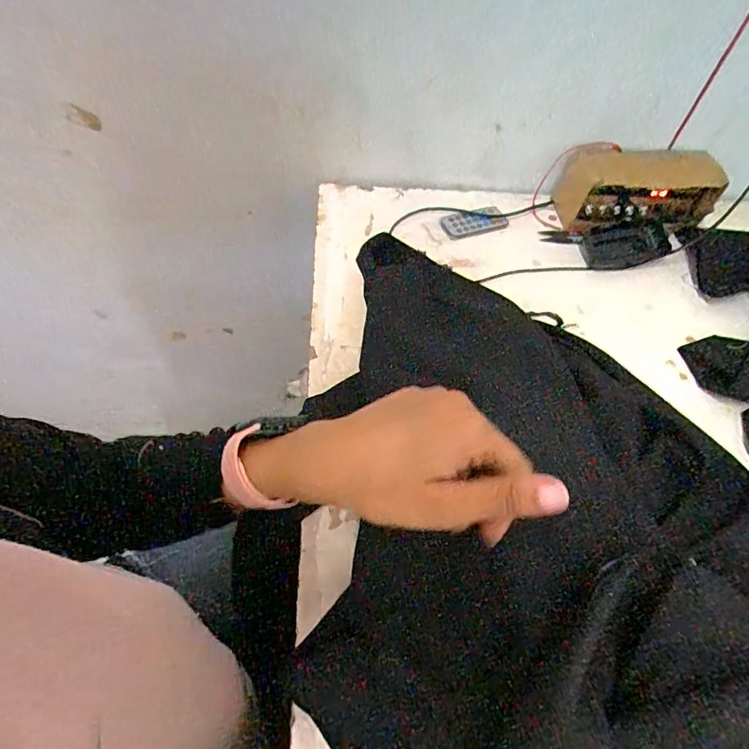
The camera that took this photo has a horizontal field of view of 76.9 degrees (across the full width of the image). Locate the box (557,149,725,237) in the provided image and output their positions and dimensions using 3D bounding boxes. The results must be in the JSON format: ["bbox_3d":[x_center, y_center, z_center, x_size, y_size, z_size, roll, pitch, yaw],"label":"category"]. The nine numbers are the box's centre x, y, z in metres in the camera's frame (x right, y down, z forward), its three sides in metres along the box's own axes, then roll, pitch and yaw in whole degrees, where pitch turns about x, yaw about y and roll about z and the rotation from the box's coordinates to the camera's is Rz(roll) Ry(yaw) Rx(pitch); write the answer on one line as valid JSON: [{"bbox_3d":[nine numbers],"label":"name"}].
[{"bbox_3d":[0.327,-0.225,0.585,0.178,0.072,0.077,2,54,-3],"label":"box"}]

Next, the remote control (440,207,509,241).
[{"bbox_3d":[0.125,-0.190,0.588,0.084,0.005,0.040,-16,57,-15],"label":"remote control"}]

